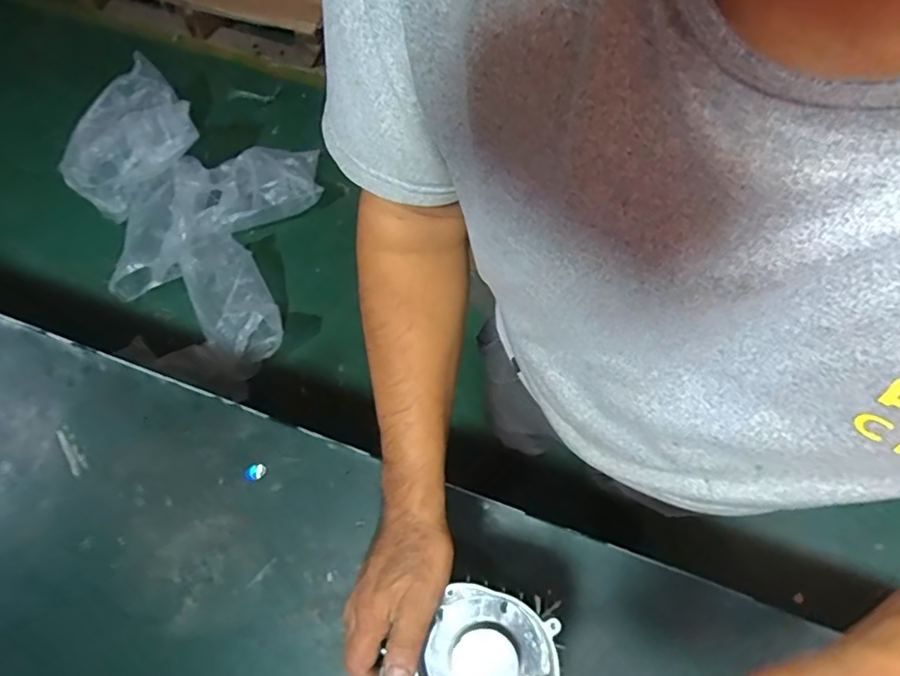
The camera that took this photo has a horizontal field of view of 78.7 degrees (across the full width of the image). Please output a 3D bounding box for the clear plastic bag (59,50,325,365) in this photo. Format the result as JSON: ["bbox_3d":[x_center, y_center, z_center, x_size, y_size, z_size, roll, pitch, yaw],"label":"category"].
[{"bbox_3d":[-0.811,-0.435,1.653,1.031,0.137,0.686,27,74,12],"label":"clear plastic bag"}]

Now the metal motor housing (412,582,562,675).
[{"bbox_3d":[0.032,0.267,0.441,0.108,0.040,0.110,22,69,11],"label":"metal motor housing"}]

